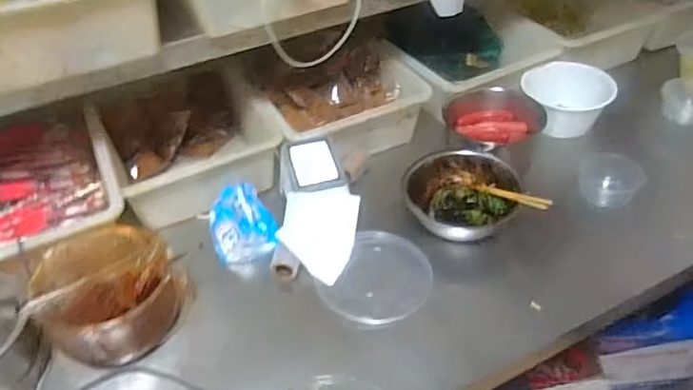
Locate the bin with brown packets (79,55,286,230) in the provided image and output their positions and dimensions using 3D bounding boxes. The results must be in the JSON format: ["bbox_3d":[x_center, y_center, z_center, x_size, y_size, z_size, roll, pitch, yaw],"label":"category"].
[{"bbox_3d":[-0.286,-0.105,1.032,0.278,0.120,0.319,-23,45,-21],"label":"bin with brown packets"}]

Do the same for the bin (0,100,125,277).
[{"bbox_3d":[-0.529,0.013,0.906,0.340,0.120,0.361,-20,44,-18],"label":"bin"}]

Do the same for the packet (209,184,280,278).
[{"bbox_3d":[-0.162,0.049,0.907,0.102,0.074,0.146,-15,42,-13],"label":"packet"}]

